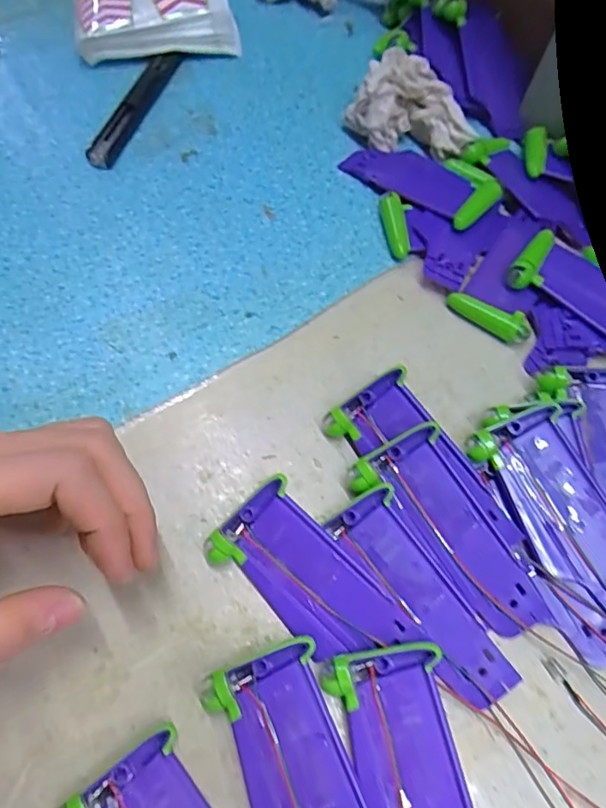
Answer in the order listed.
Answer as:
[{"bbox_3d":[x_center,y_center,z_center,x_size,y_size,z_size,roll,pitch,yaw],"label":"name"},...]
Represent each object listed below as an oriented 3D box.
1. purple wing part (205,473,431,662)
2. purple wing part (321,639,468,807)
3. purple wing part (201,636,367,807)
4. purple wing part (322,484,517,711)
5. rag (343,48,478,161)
[{"bbox_3d":[0.003,0.072,0.206,0.039,0.016,0.081,-39,73,-20],"label":"purple wing part"},{"bbox_3d":[0.037,0.134,0.180,0.038,0.014,0.090,-9,66,-8],"label":"purple wing part"},{"bbox_3d":[-0.002,0.133,0.181,0.041,0.008,0.088,-17,67,-12],"label":"purple wing part"},{"bbox_3d":[0.048,0.076,0.206,0.028,0.009,0.089,-33,72,-18],"label":"purple wing part"},{"bbox_3d":[0.068,-0.175,0.313,0.059,0.038,0.065,-38,73,-20],"label":"rag"}]

